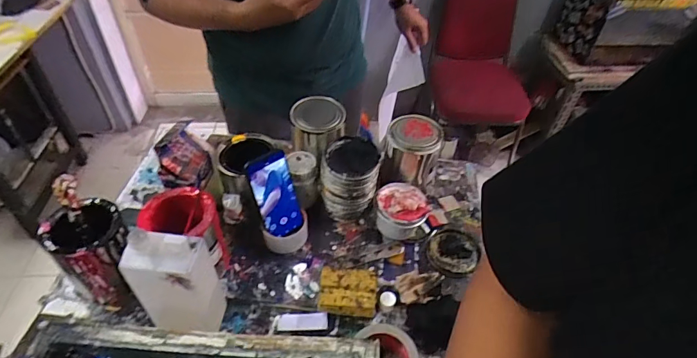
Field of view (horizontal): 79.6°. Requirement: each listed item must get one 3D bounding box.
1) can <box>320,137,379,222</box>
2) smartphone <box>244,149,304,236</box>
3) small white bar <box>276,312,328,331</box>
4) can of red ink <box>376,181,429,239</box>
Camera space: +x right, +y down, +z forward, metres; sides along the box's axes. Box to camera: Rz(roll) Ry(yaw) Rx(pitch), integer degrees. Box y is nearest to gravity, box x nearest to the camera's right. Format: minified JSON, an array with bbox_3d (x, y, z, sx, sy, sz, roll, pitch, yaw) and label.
[{"bbox_3d":[0.003,-0.002,0.785,0.104,0.128,0.096,7,45,4],"label":"can"},{"bbox_3d":[-0.124,0.028,0.718,0.072,0.154,0.015,-27,33,-26],"label":"smartphone"},{"bbox_3d":[-0.074,0.232,0.683,0.081,0.006,0.028,-1,66,4],"label":"small white bar"},{"bbox_3d":[0.101,0.061,0.808,0.096,0.069,0.095,2,45,-2],"label":"can of red ink"}]

